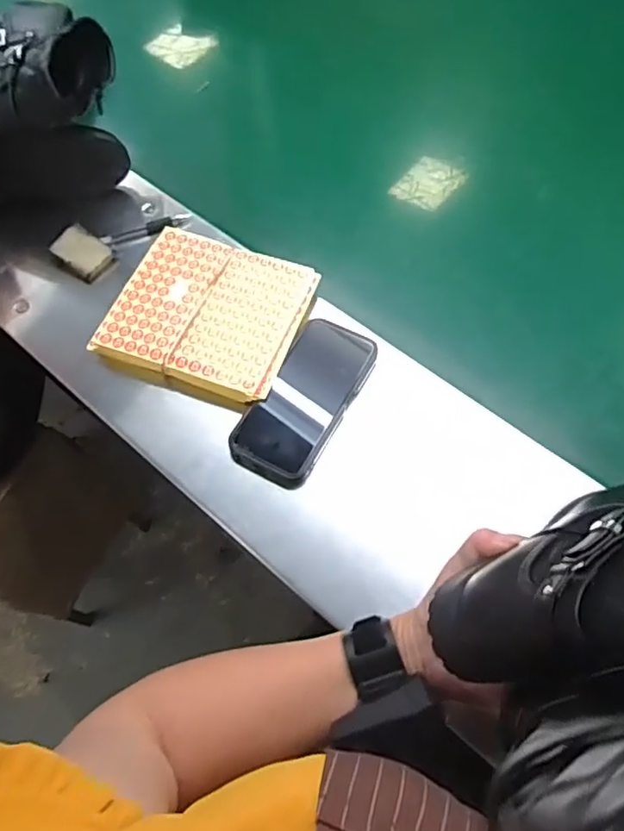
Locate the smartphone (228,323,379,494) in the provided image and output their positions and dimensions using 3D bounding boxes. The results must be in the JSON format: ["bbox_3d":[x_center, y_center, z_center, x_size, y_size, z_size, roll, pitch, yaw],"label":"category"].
[{"bbox_3d":[-0.006,-0.020,0.571,0.080,0.015,0.174,25,68,15],"label":"smartphone"}]

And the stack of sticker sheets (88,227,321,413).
[{"bbox_3d":[-0.104,-0.101,0.609,0.181,0.025,0.166,17,66,12],"label":"stack of sticker sheets"}]

